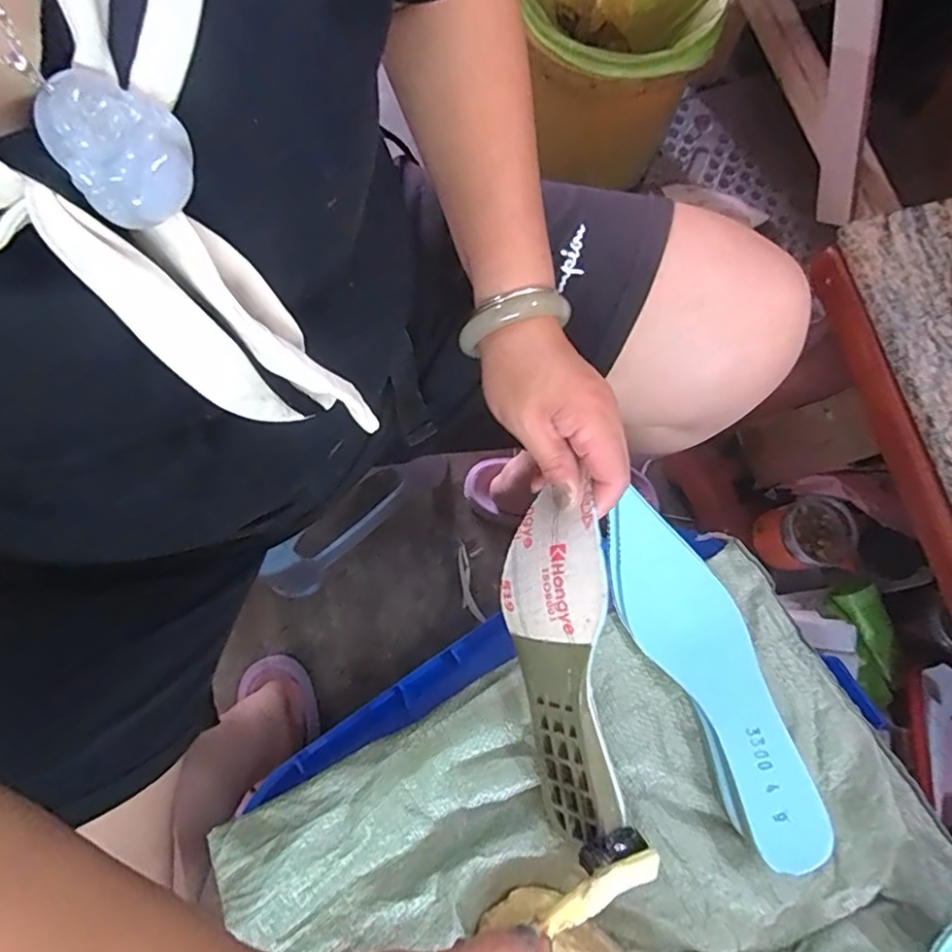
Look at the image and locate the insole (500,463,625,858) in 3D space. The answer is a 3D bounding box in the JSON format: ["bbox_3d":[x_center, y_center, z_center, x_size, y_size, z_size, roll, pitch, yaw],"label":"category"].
[{"bbox_3d":[0.056,0.116,0.361,0.030,0.076,0.211,-9,95,-42],"label":"insole"}]

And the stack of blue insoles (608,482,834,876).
[{"bbox_3d":[0.163,0.129,0.399,0.075,0.028,0.245,-26,79,-7],"label":"stack of blue insoles"}]

